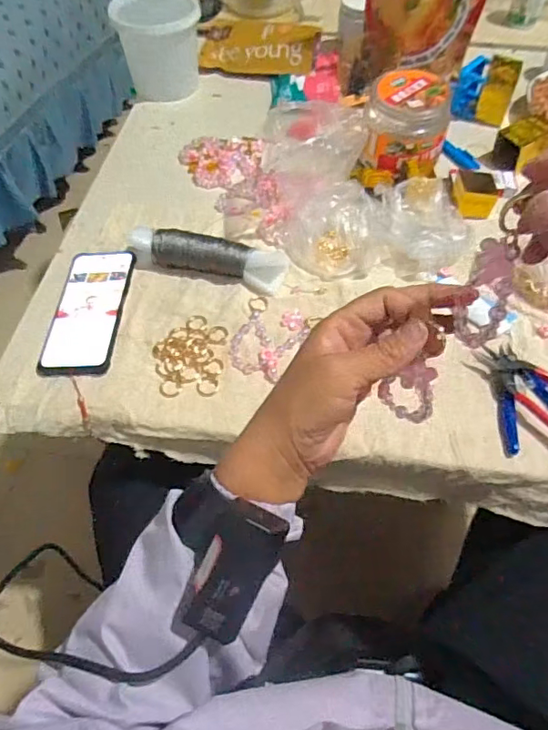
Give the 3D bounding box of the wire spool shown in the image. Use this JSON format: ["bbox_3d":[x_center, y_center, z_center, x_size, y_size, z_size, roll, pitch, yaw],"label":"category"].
[{"bbox_3d":[-0.079,-0.124,0.593,0.184,0.037,0.047,12,58,8],"label":"wire spool"}]

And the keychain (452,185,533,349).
[{"bbox_3d":[0.119,-0.048,0.284,0.012,0.100,0.034,-16,49,-10],"label":"keychain"}]

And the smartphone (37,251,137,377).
[{"bbox_3d":[-0.200,-0.062,0.559,0.075,0.015,0.162,2,57,2],"label":"smartphone"}]

